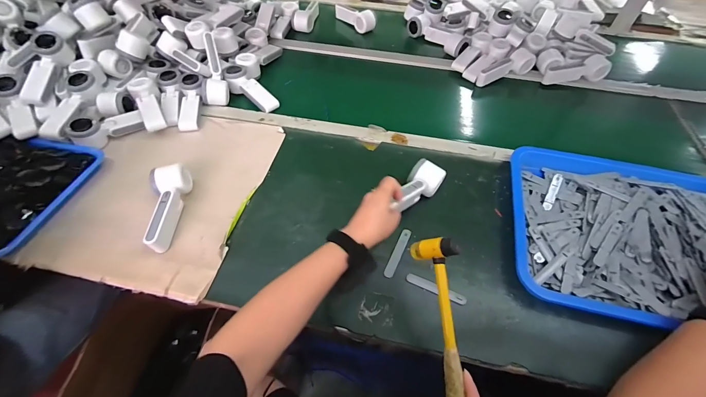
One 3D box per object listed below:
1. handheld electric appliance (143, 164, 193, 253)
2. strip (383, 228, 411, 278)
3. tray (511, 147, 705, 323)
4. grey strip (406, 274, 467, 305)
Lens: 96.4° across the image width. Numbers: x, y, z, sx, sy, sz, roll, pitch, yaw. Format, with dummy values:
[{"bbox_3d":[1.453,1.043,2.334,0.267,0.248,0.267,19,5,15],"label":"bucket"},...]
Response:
[{"bbox_3d":[-0.331,0.016,0.550,0.055,0.051,0.158,-1,64,-2],"label":"handheld electric appliance"},{"bbox_3d":[0.076,0.091,0.534,0.016,0.004,0.095,19,58,18],"label":"strip"},{"bbox_3d":[0.491,0.057,0.542,0.426,0.050,0.347,12,53,8],"label":"tray"},{"bbox_3d":[0.131,0.142,0.495,0.095,0.005,0.016,21,54,15],"label":"grey strip"}]

